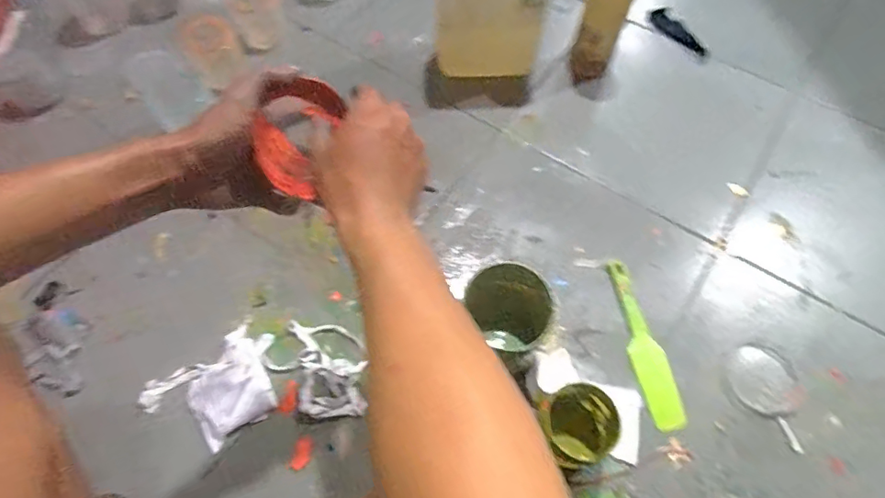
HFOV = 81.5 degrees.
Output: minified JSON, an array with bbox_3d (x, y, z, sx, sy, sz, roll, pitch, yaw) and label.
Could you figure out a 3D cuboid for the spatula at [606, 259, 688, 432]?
[{"bbox_3d":[0.290,0.132,0.740,0.051,0.016,0.246,-6,62,-3],"label":"spatula"}]

